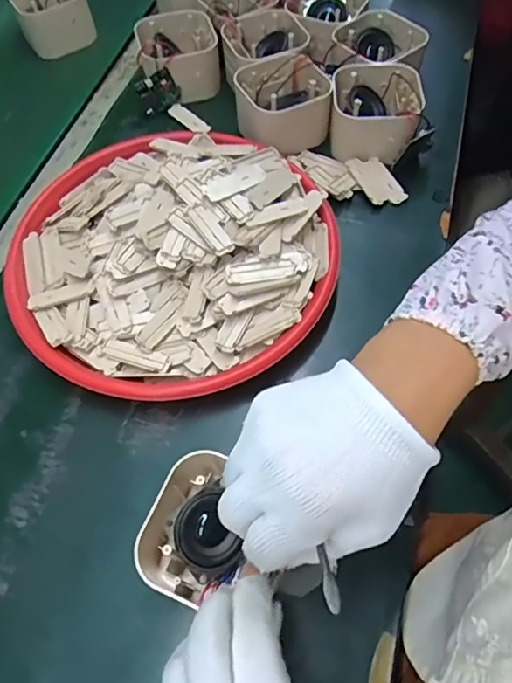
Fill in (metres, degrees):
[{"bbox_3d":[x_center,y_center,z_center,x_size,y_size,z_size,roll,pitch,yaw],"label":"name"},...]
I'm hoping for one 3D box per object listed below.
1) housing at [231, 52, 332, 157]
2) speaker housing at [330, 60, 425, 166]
[{"bbox_3d":[0.028,-0.257,0.551,0.097,0.054,0.091,-8,60,-1],"label":"housing"},{"bbox_3d":[0.124,-0.241,0.531,0.090,0.052,0.097,8,61,8],"label":"speaker housing"}]

